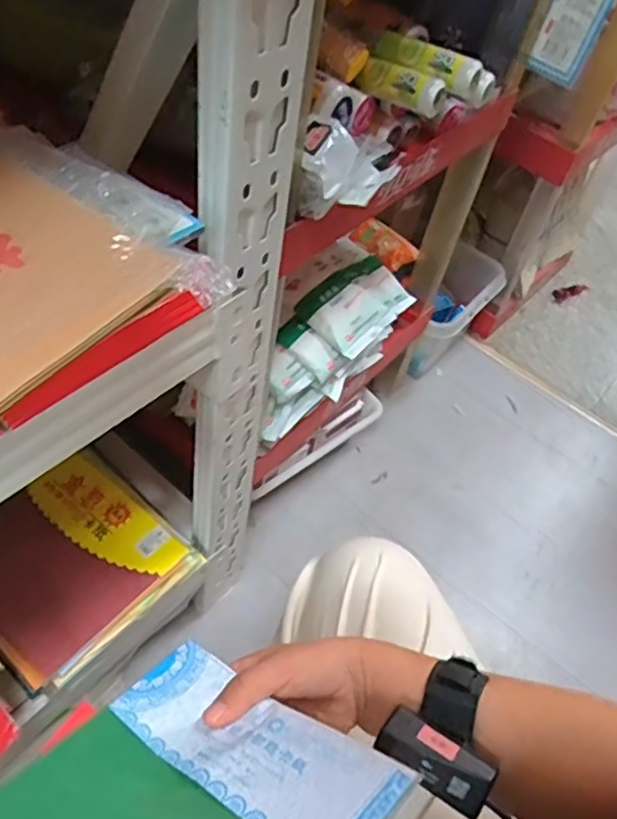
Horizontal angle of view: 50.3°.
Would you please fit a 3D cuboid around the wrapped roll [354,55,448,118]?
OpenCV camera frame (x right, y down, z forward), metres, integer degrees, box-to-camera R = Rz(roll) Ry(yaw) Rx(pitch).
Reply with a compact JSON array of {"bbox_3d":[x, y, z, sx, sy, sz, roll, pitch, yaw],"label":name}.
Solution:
[{"bbox_3d":[0.100,-0.350,0.713,0.098,0.032,0.028,31,52,15],"label":"wrapped roll"}]

